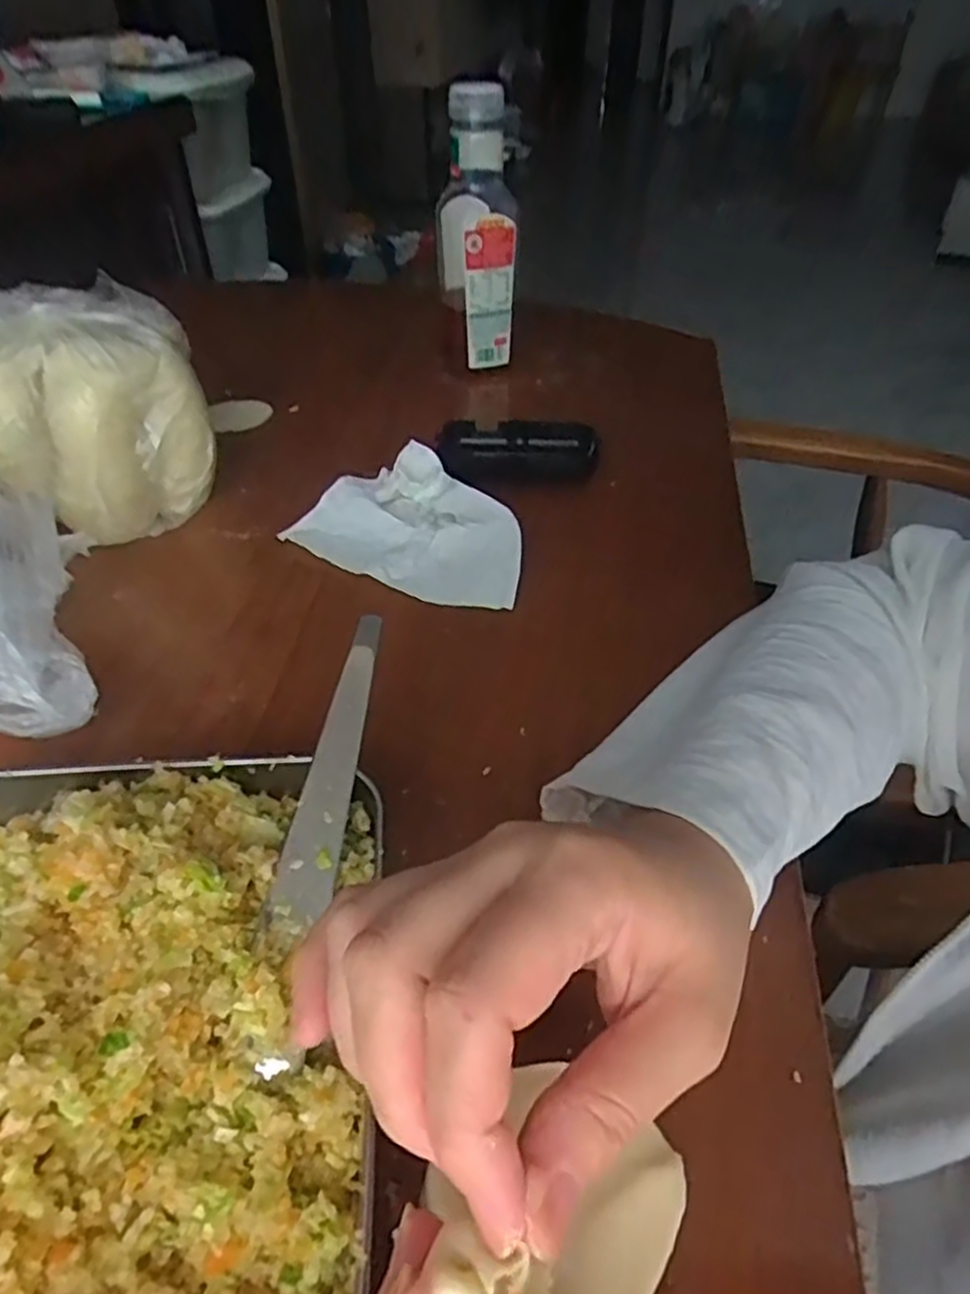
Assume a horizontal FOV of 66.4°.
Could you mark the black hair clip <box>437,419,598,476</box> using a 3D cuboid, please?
[{"bbox_3d":[0.023,-0.141,0.533,0.110,0.032,0.035,6,44,6],"label":"black hair clip"}]

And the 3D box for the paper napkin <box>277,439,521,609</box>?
[{"bbox_3d":[-0.037,-0.074,0.453,0.155,0.033,0.101,27,50,25],"label":"paper napkin"}]

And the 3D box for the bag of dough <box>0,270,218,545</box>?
[{"bbox_3d":[-0.243,-0.142,0.459,0.138,0.122,0.107,-20,47,-20],"label":"bag of dough"}]

